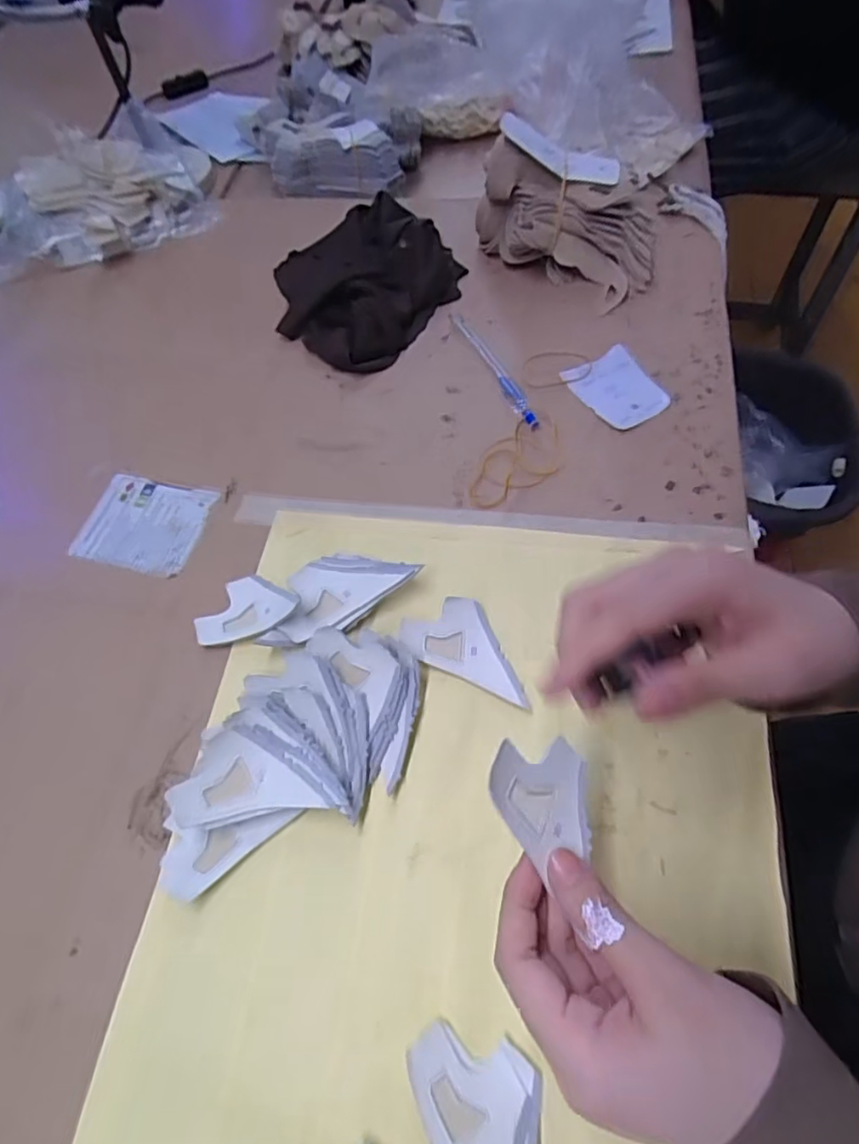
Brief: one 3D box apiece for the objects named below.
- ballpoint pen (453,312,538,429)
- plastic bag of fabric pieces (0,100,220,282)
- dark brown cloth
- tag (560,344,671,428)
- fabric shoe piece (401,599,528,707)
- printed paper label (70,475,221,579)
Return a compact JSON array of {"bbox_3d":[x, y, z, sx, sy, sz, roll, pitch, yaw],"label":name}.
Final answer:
[{"bbox_3d":[0.051,-0.160,0.485,0.012,0.006,0.138,-23,62,-8],"label":"ballpoint pen"},{"bbox_3d":[-0.346,-0.394,0.634,0.236,0.057,0.197,-23,62,-9],"label":"plastic bag of fabric pieces"},{"bbox_3d":[-0.061,-0.251,0.535,0.141,0.039,0.160,31,67,19],"label":"dark brown cloth"},{"bbox_3d":[0.142,-0.140,0.469,0.053,0.006,0.068,-28,63,-11],"label":"tag"},{"bbox_3d":[0.025,0.042,0.373,0.081,0.017,0.044,20,64,15],"label":"fabric shoe piece"},{"bbox_3d":[-0.206,-0.035,0.450,0.091,0.005,0.072,13,63,11],"label":"printed paper label"}]

